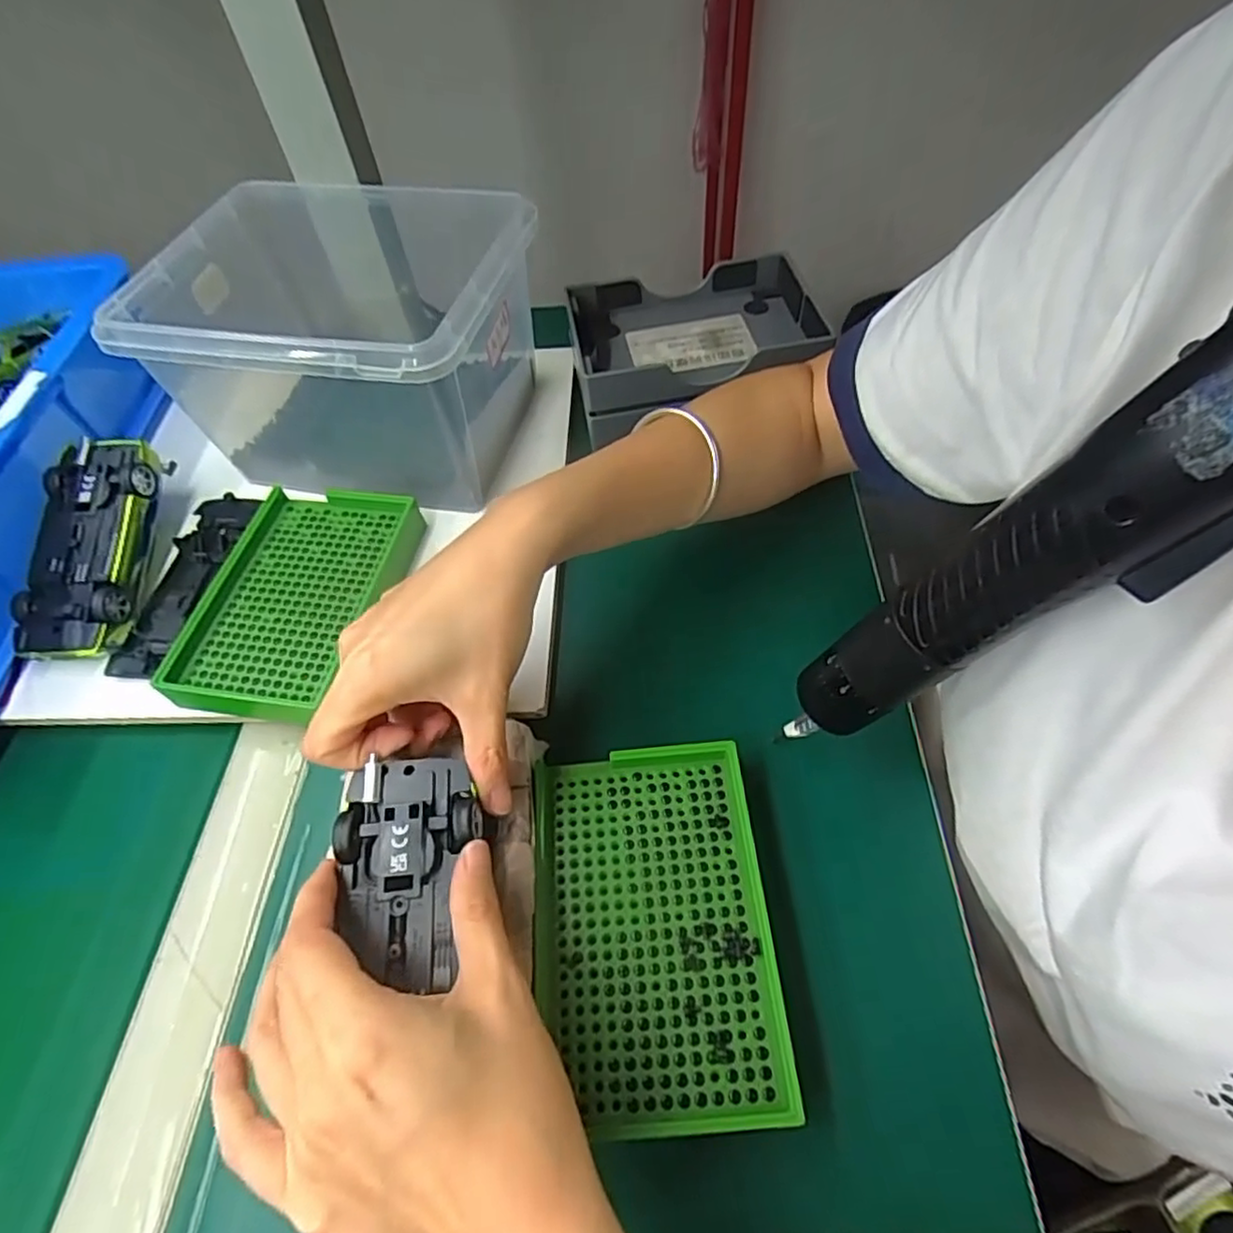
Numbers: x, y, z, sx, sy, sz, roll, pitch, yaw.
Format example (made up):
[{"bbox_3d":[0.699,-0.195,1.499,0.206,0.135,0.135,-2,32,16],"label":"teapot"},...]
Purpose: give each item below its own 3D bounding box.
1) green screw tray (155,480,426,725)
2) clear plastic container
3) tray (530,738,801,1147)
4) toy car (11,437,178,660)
[{"bbox_3d":[-0.179,-0.011,0.367,0.100,0.021,0.139,7,56,10],"label":"green screw tray"},{"bbox_3d":[-0.160,-0.174,0.409,0.226,0.107,0.184,9,57,12],"label":"clear plastic container"},{"bbox_3d":[0.014,0.120,0.265,0.092,0.019,0.134,-6,55,1],"label":"tray"},{"bbox_3d":[-0.298,-0.040,0.380,0.055,0.029,0.132,-4,69,0],"label":"toy car"}]

